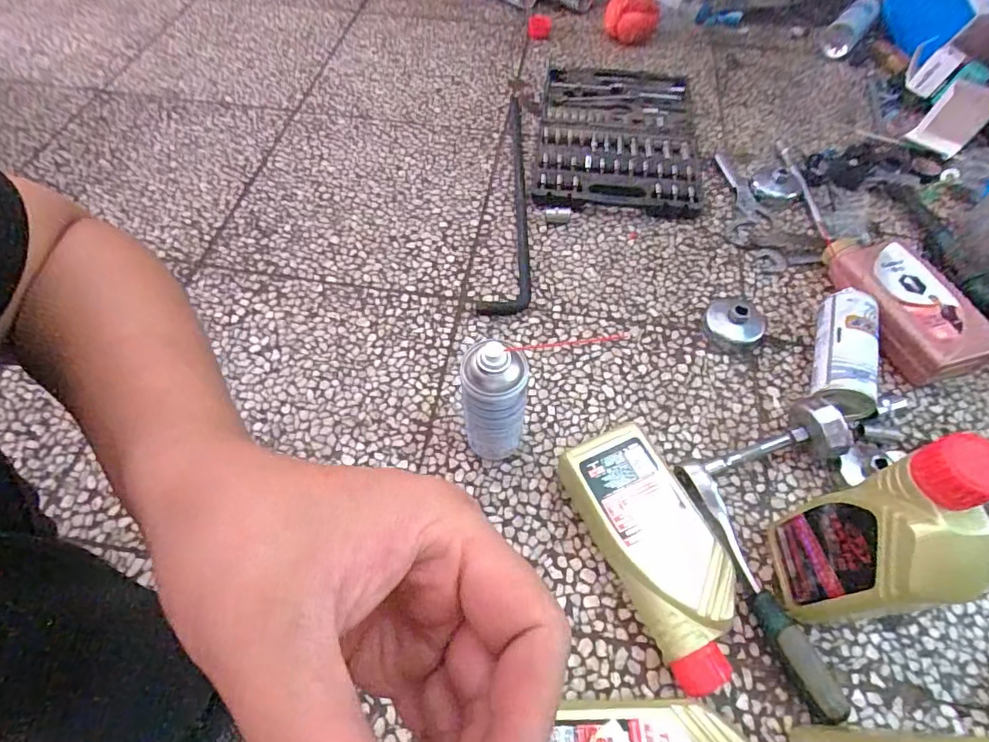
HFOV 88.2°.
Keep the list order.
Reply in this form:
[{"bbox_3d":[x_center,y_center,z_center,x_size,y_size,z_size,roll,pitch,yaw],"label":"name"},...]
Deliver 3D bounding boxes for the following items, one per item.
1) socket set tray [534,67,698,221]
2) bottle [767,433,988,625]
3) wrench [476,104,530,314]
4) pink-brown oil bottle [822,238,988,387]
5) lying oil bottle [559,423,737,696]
[{"bbox_3d":[0.220,-0.424,0.913,0.268,0.048,0.415,6,58,4],"label":"socket set tray"},{"bbox_3d":[0.309,0.152,0.424,0.072,0.244,0.107,-7,58,-5],"label":"bottle"},{"bbox_3d":[0.040,-0.300,0.845,0.073,0.029,0.529,6,58,3],"label":"wrench"},{"bbox_3d":[0.538,-0.096,0.681,0.122,0.052,0.229,-16,59,-10],"label":"pink-brown oil bottle"},{"bbox_3d":[0.160,0.179,0.511,0.098,0.068,0.239,-20,60,-12],"label":"lying oil bottle"}]

